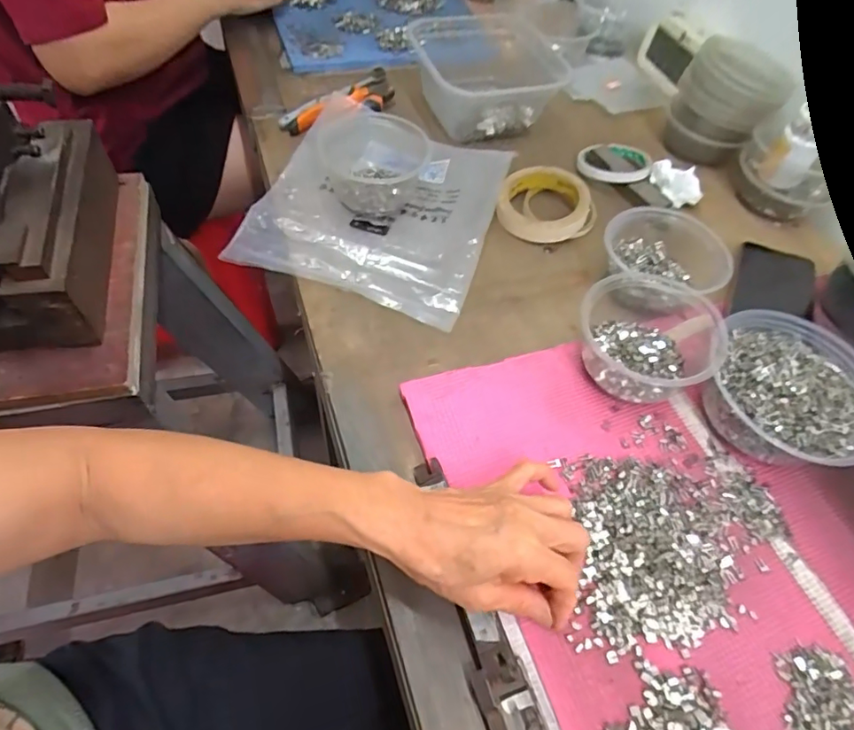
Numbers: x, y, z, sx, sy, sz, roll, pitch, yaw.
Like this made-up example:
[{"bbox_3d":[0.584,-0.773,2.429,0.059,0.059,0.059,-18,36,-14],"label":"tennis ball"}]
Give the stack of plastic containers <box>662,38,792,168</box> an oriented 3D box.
[{"bbox_3d":[0.365,-0.323,0.645,0.115,0.101,0.090,30,58,13],"label":"stack of plastic containers"}]

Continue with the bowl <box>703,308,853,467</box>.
[{"bbox_3d":[0.297,0.022,0.435,0.123,0.059,0.134,2,57,-3],"label":"bowl"}]

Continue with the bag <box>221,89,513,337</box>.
[{"bbox_3d":[-0.050,-0.181,0.566,0.235,0.028,0.256,17,57,7],"label":"bag"}]

